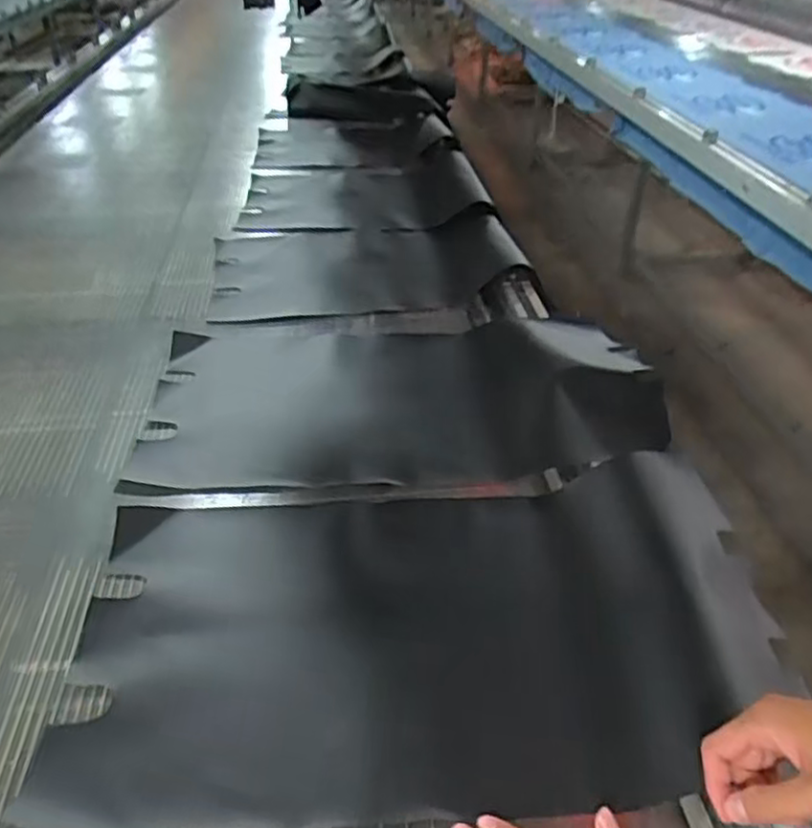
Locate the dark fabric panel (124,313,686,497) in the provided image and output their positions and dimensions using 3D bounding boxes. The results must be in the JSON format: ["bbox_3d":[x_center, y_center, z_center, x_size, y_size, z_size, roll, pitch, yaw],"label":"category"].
[{"bbox_3d":[-0.015,-0.037,0.923,0.654,0.036,0.338,-3,38,-1],"label":"dark fabric panel"}]

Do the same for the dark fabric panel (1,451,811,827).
[{"bbox_3d":[0.016,0.207,0.675,0.639,0.073,0.341,-4,38,-3],"label":"dark fabric panel"}]

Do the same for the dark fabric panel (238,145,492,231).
[{"bbox_3d":[-0.100,-0.486,1.478,0.506,0.072,0.378,-7,39,-6],"label":"dark fabric panel"}]

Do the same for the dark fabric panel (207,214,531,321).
[{"bbox_3d":[-0.072,-0.279,1.240,0.538,0.064,0.343,-4,38,-3],"label":"dark fabric panel"}]

